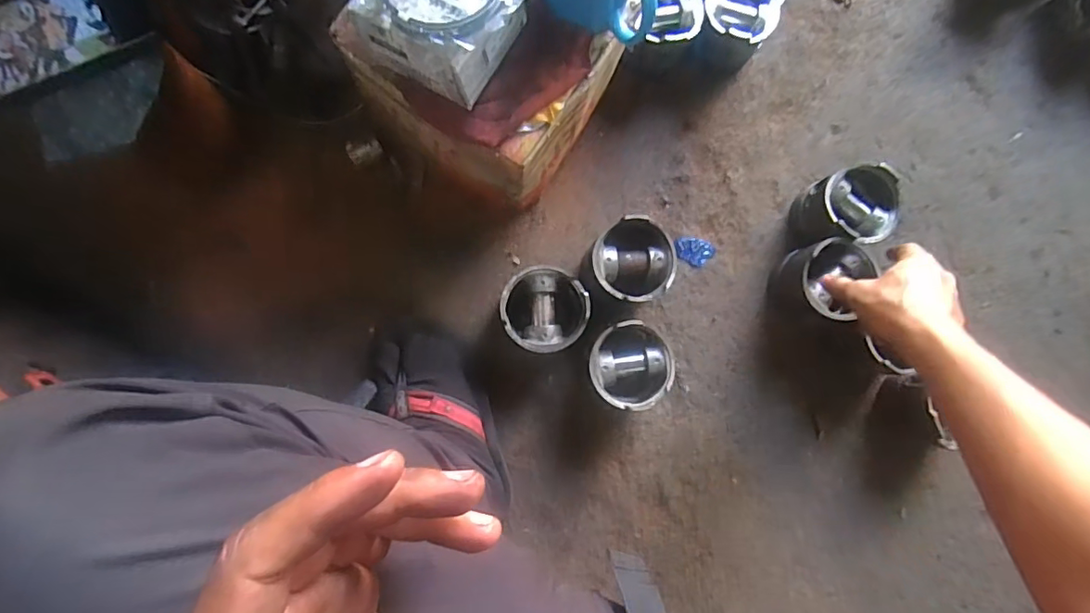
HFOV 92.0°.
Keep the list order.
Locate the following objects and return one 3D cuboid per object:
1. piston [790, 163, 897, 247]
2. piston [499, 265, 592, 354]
[{"bbox_3d":[0.367,-0.116,0.648,0.096,0.085,0.090,0,84,-5],"label":"piston"},{"bbox_3d":[-0.003,0.006,0.599,0.093,0.087,0.090,0,84,-5],"label":"piston"}]

